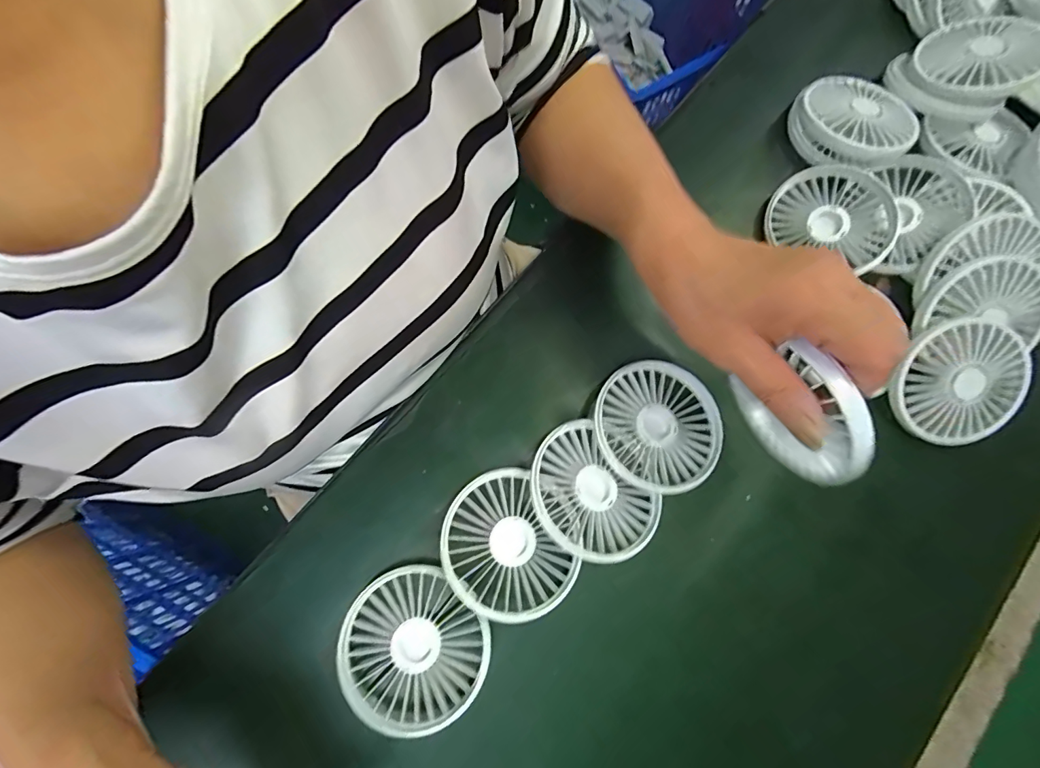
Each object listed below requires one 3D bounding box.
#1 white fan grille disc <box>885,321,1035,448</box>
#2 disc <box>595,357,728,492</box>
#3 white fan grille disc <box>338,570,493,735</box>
[{"bbox_3d":[0.311,0.000,0.316,0.086,0.007,0.087,0,100,2],"label":"white fan grille disc"},{"bbox_3d":[0.094,0.028,0.307,0.085,0.025,0.087,0,74,1],"label":"disc"},{"bbox_3d":[-0.066,0.160,0.271,0.080,0.010,0.087,0,74,1],"label":"white fan grille disc"}]

